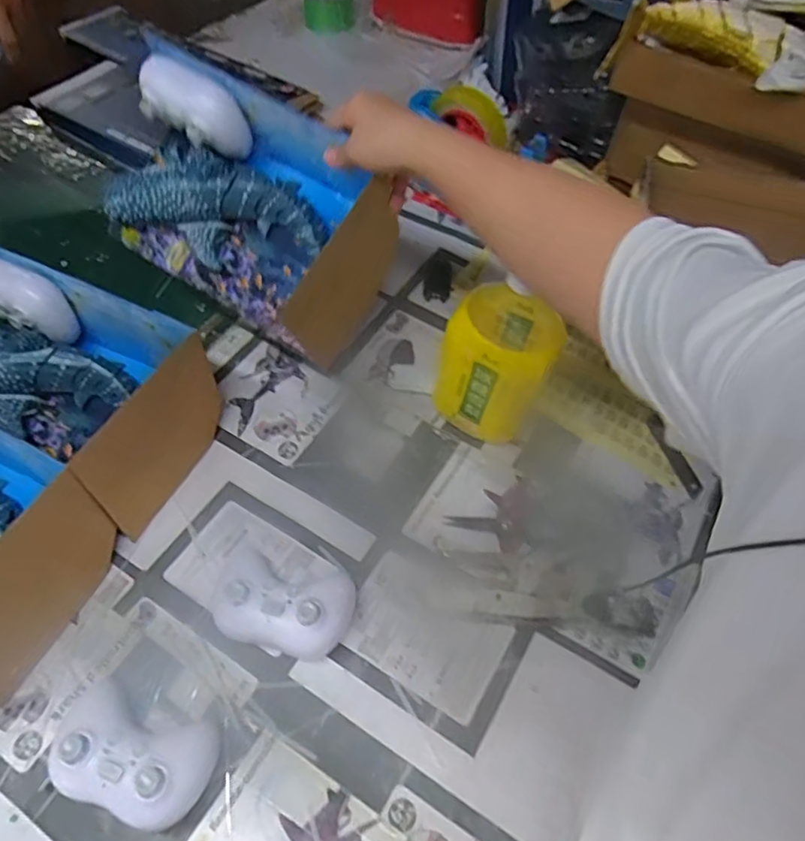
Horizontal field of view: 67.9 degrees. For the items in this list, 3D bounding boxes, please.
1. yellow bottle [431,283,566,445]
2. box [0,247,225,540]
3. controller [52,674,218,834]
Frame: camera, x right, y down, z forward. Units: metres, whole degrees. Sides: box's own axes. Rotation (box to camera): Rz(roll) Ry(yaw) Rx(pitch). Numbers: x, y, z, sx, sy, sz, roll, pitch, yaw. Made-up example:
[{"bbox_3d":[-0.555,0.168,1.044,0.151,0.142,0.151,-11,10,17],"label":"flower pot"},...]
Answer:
[{"bbox_3d":[0.088,-0.045,0.559,0.098,0.144,0.083,20,58,14],"label":"yellow bottle"},{"bbox_3d":[-0.324,-0.045,0.578,0.285,0.118,0.148,26,59,17],"label":"box"},{"bbox_3d":[-0.188,0.235,0.420,0.111,0.049,0.069,16,57,11],"label":"controller"}]

